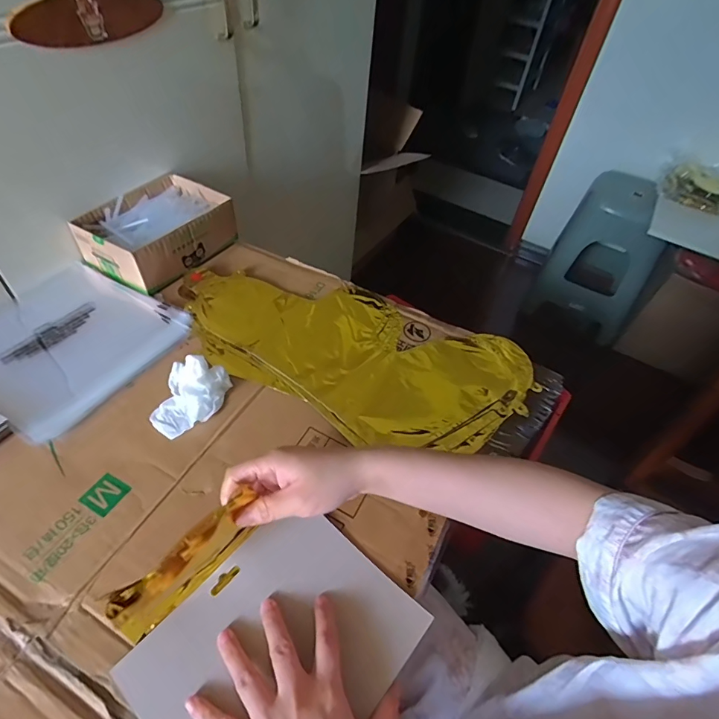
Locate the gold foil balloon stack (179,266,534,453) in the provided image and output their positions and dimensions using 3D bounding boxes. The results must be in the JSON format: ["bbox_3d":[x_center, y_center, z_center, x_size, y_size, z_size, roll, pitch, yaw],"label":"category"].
[{"bbox_3d":[-0.020,-0.012,0.552,0.449,0.022,0.215,19,49,11],"label":"gold foil balloon stack"}]

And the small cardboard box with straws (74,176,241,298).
[{"bbox_3d":[-0.292,-0.191,0.644,0.142,0.067,0.194,26,51,16],"label":"small cardboard box with straws"}]

